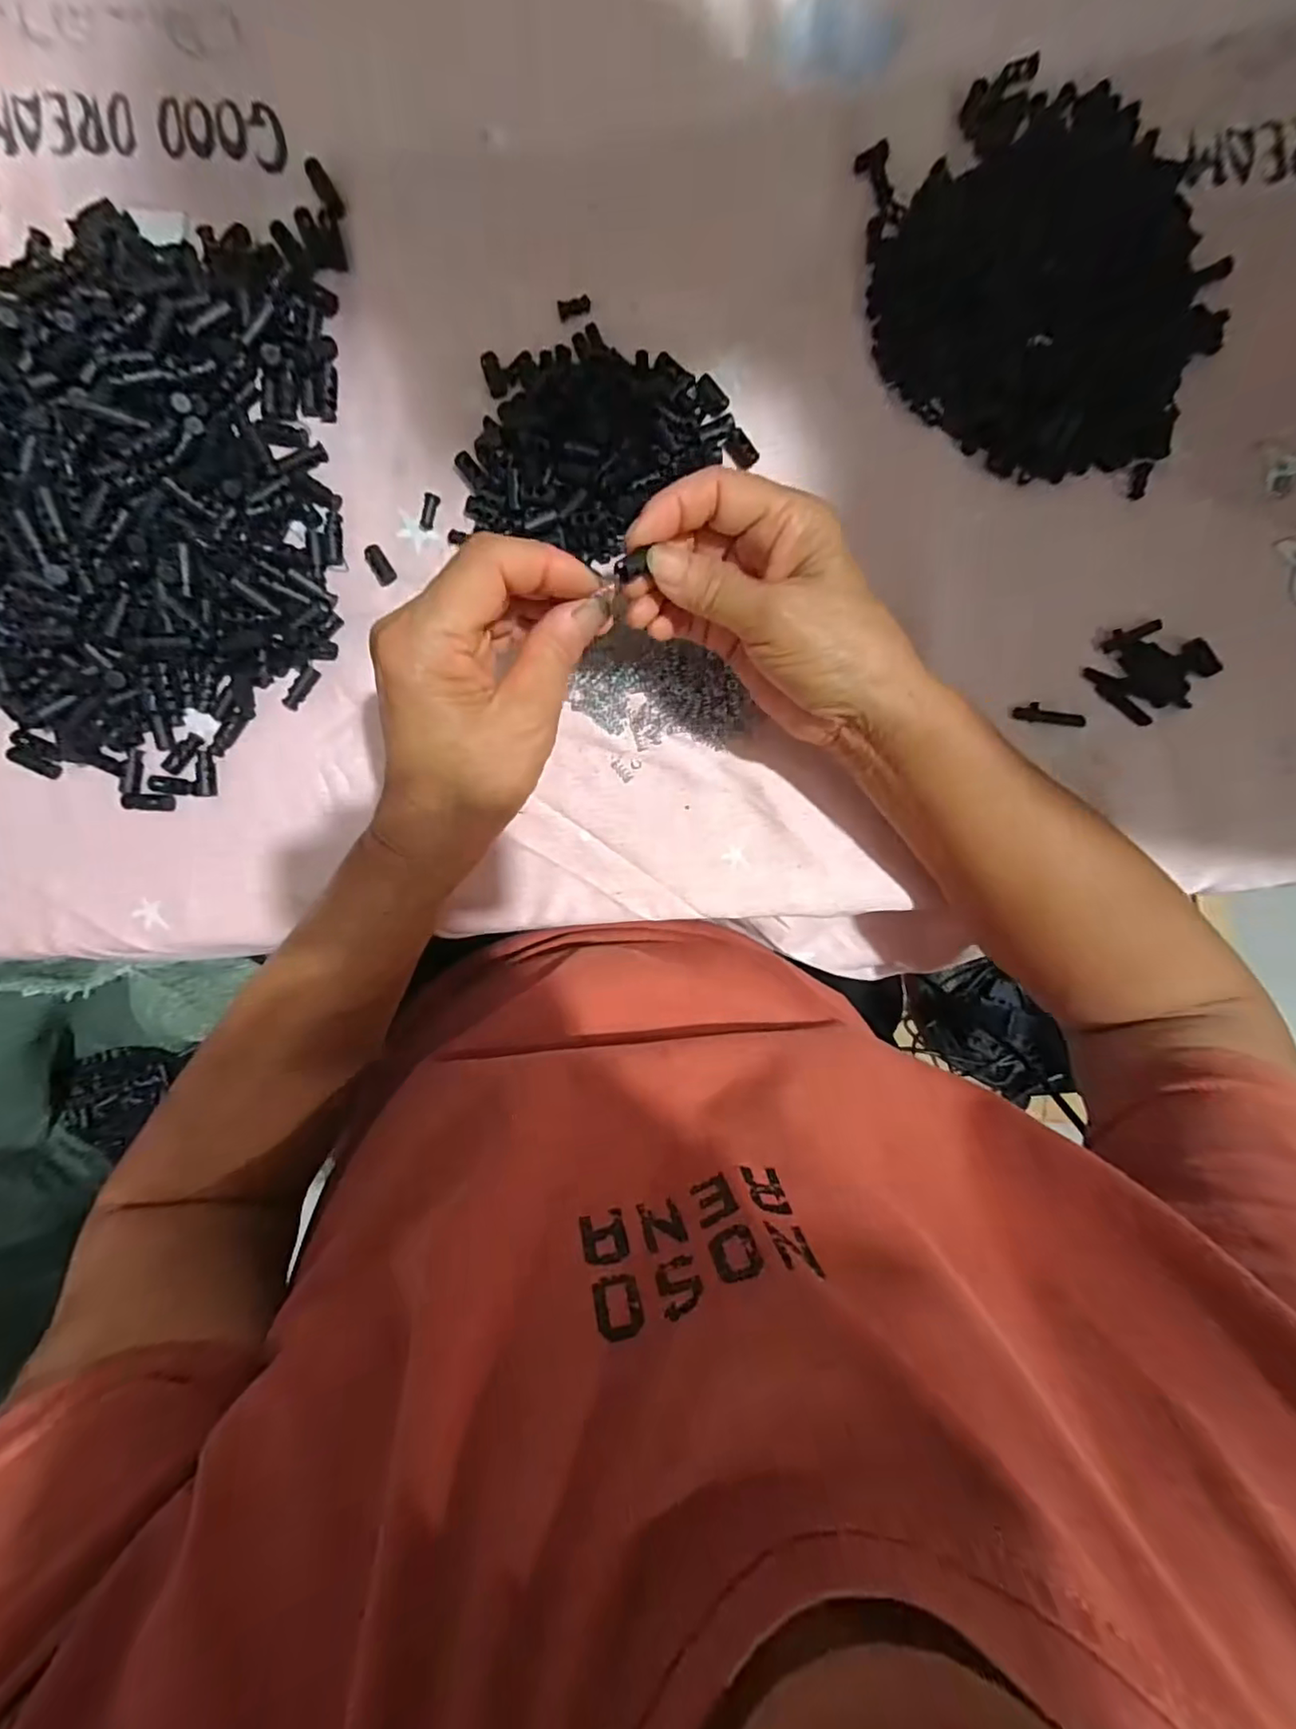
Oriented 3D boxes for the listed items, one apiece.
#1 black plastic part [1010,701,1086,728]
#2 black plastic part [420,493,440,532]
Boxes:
[{"bbox_3d":[0.219,-0.082,0.335,0.038,0.006,0.010,8,94,0],"label":"black plastic part"},{"bbox_3d":[-0.116,-0.187,0.324,0.008,0.004,0.018,19,94,-1],"label":"black plastic part"}]

